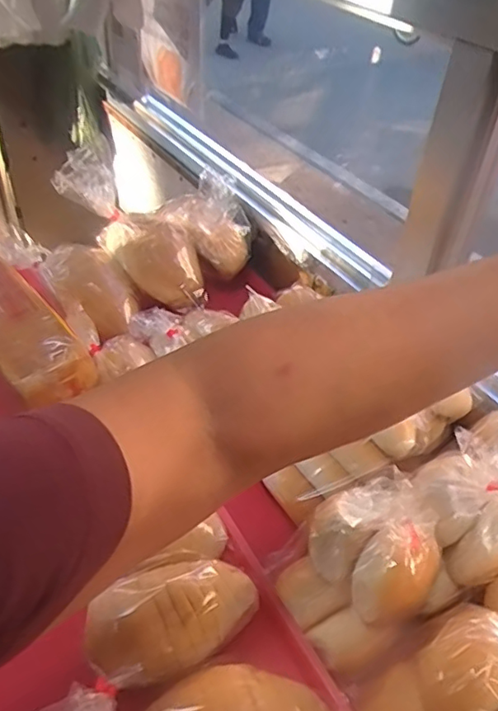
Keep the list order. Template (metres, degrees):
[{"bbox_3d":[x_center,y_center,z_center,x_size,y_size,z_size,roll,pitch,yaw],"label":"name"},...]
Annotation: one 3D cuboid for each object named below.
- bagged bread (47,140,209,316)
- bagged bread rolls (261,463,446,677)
[{"bbox_3d":[-0.160,-0.175,0.824,0.249,0.107,0.106,49,53,5],"label":"bagged bread"},{"bbox_3d":[0.086,0.171,0.468,0.091,0.163,0.115,-32,54,-33],"label":"bagged bread rolls"}]

